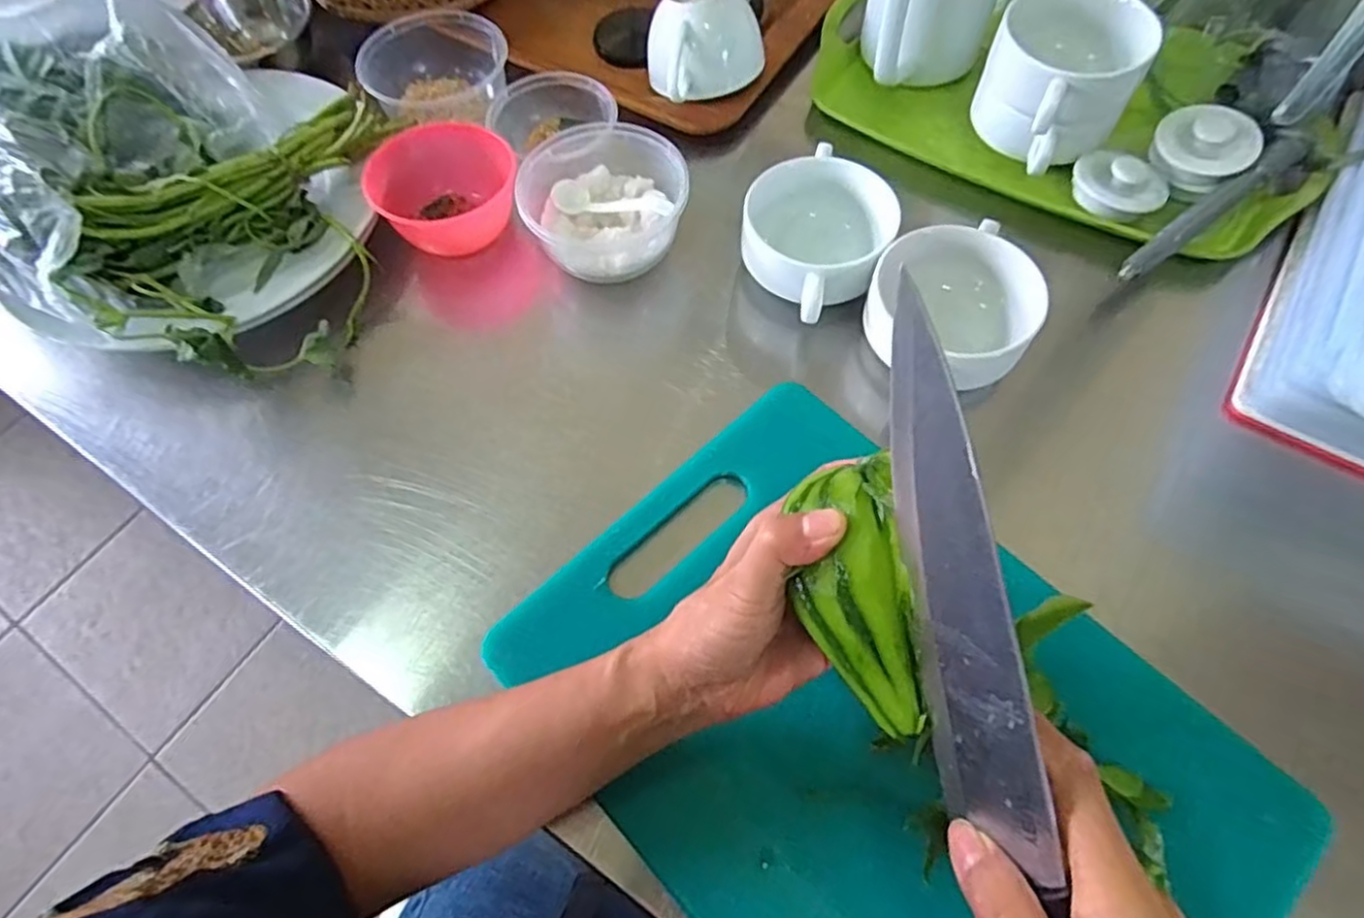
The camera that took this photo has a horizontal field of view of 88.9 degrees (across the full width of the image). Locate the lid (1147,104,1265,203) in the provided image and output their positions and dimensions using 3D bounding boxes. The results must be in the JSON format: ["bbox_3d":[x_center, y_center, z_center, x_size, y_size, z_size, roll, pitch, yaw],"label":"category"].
[{"bbox_3d":[0.356,-0.212,0.479,0.061,0.033,0.053,38,70,19],"label":"lid"}]

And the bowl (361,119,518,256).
[{"bbox_3d":[-0.171,-0.195,0.506,0.102,0.048,0.086,-27,65,-11],"label":"bowl"}]

